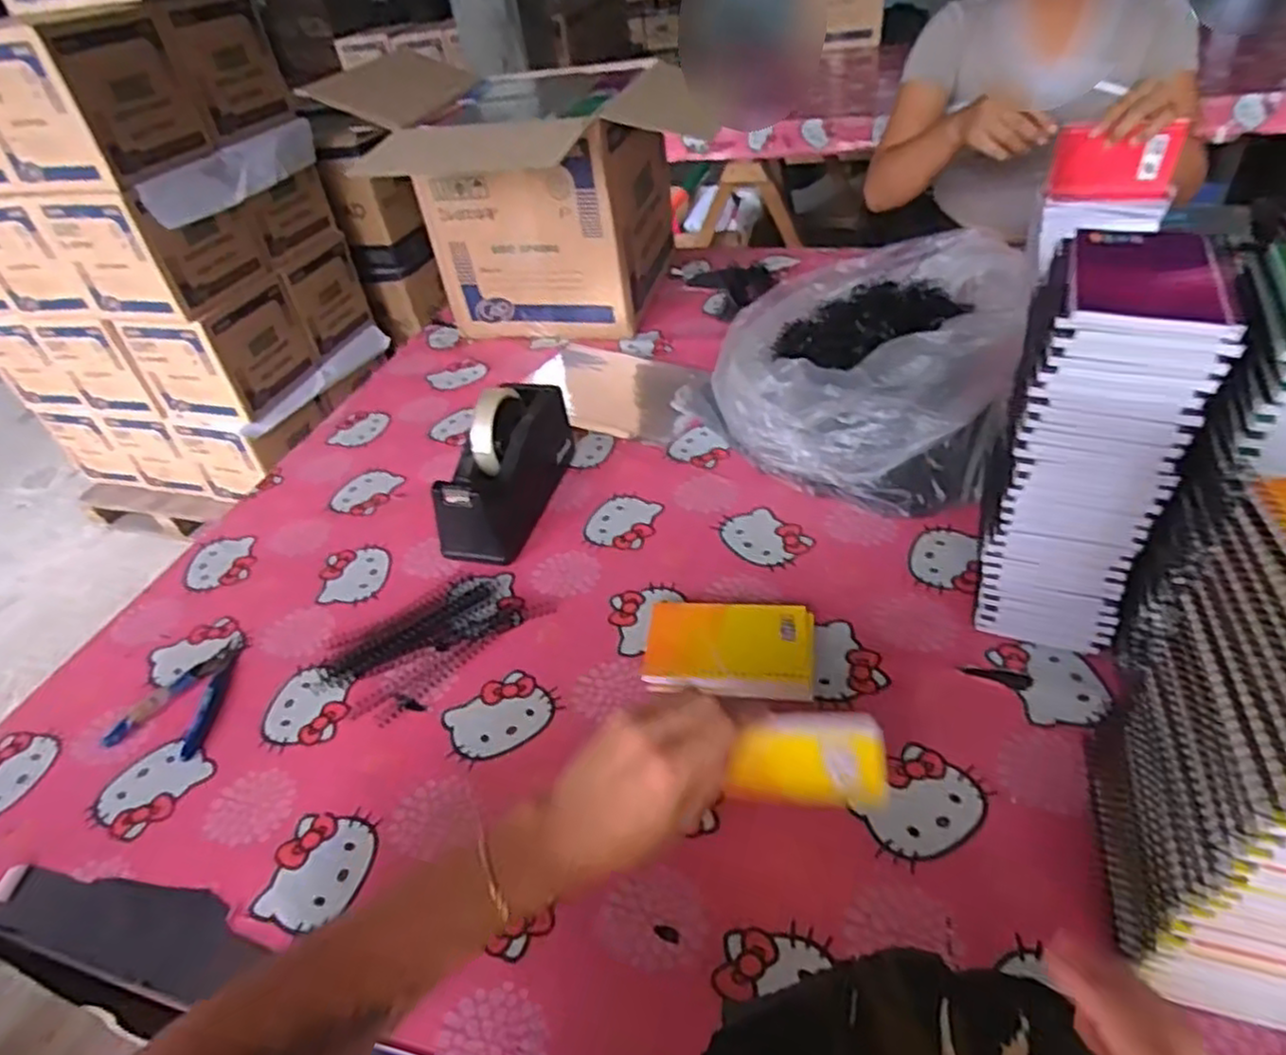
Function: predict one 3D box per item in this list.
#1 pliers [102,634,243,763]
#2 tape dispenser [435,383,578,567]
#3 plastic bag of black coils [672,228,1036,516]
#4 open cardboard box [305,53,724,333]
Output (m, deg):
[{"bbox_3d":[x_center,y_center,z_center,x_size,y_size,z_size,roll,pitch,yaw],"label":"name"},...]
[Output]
[{"bbox_3d":[-0.390,0.139,0.636,0.086,0.006,0.124,4,42,13],"label":"pliers"},{"bbox_3d":[-0.140,-0.067,0.753,0.069,0.118,0.204,7,43,16],"label":"tape dispenser"},{"bbox_3d":[0.228,-0.202,0.811,0.332,0.166,0.351,18,47,26],"label":"plastic bag of black coils"},{"bbox_3d":[-0.122,-0.478,1.089,0.286,0.283,0.295,7,43,16],"label":"open cardboard box"}]

